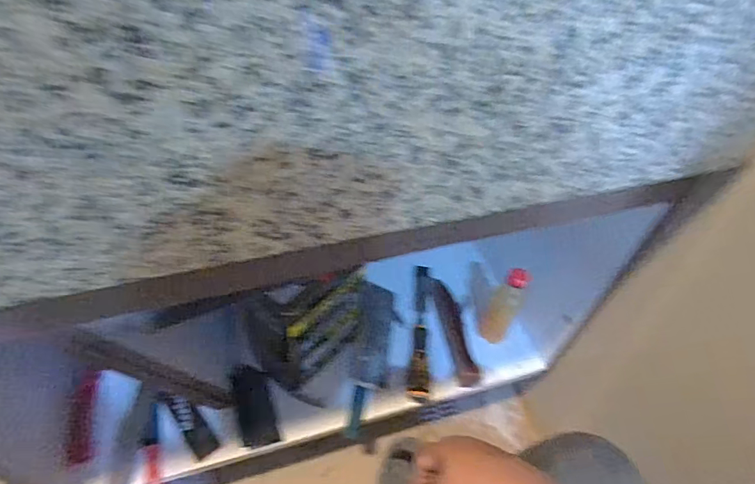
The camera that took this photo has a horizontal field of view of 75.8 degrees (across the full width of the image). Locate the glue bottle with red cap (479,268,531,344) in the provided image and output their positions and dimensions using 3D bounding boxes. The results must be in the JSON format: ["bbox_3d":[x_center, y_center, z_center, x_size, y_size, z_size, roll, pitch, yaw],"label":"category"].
[{"bbox_3d":[0.208,0.107,0.801,0.049,0.163,0.036,28,52,17],"label":"glue bottle with red cap"}]

